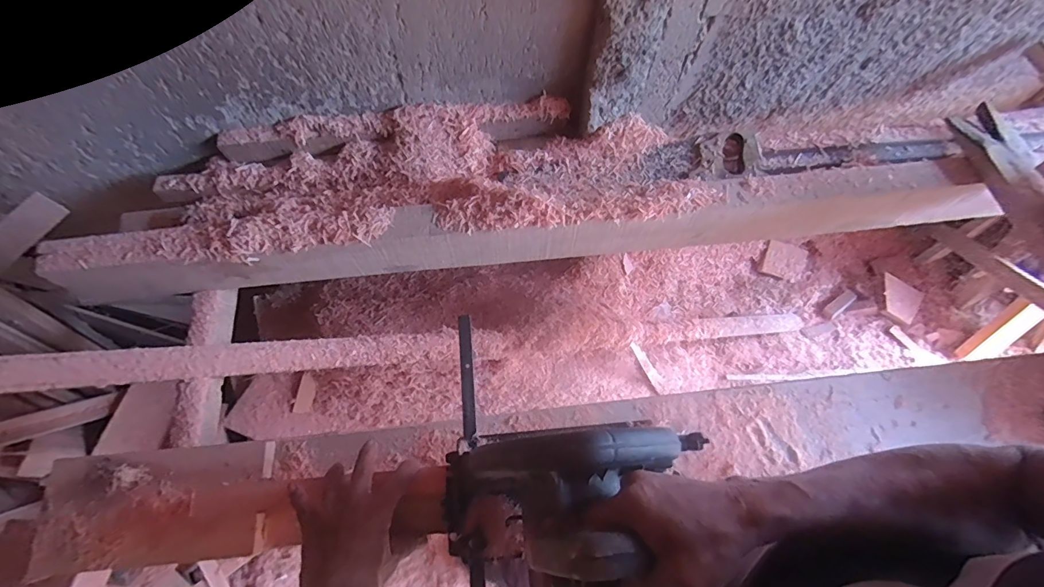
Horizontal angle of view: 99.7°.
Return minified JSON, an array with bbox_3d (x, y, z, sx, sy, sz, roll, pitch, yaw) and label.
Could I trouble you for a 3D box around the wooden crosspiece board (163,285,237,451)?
[{"bbox_3d":[-0.558,0.126,0.777,0.070,0.048,0.279,-8,67,-4],"label":"wooden crosspiece board"}]

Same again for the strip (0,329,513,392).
[{"bbox_3d":[-0.533,0.117,0.753,1.067,0.035,0.067,-1,65,-23],"label":"strip"}]

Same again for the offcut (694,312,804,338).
[{"bbox_3d":[0.680,0.091,1.318,0.450,0.032,0.060,-2,65,-24],"label":"offcut"}]

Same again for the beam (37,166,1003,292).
[{"bbox_3d":[0.045,-0.106,0.797,1.619,0.133,0.063,-5,67,-3],"label":"beam"}]

